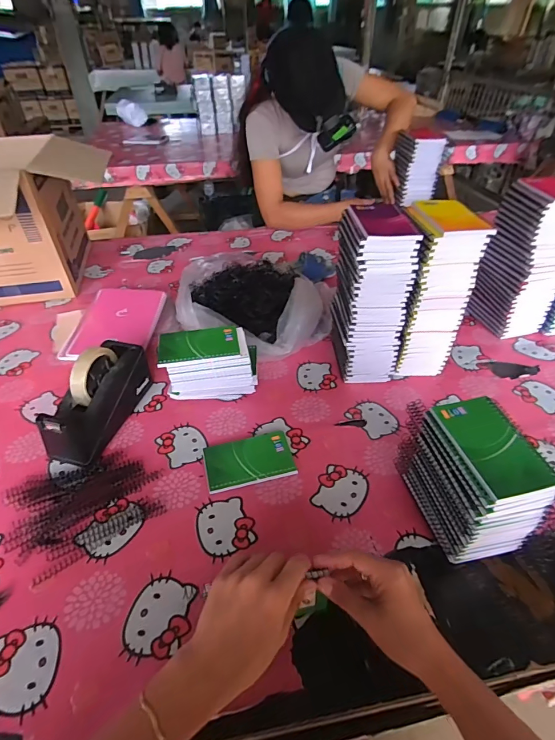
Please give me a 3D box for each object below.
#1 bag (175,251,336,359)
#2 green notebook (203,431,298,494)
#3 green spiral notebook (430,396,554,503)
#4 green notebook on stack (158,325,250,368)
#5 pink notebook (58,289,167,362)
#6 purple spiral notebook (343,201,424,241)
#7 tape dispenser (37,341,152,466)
[{"bbox_3d":[-0.053,-0.153,0.859,0.326,0.113,0.271,17,44,19],"label":"bag"},{"bbox_3d":[-0.042,0.136,0.602,0.130,0.015,0.079,-11,42,-12],"label":"green notebook"},{"bbox_3d":[0.240,0.081,0.443,0.079,0.009,0.130,-8,41,-9],"label":"green spiral notebook"},{"bbox_3d":[-0.123,-0.041,0.653,0.139,0.009,0.083,-8,41,-9],"label":"green notebook on stack"},{"bbox_3d":[-0.345,-0.105,0.853,0.168,0.010,0.216,2,49,3],"label":"pink notebook"},{"bbox_3d":[0.158,-0.226,0.606,0.092,0.012,0.131,-3,41,-4],"label":"purple spiral notebook"},{"bbox_3d":[-0.286,0.041,0.636,0.070,0.118,0.202,11,42,12],"label":"tape dispenser"}]

